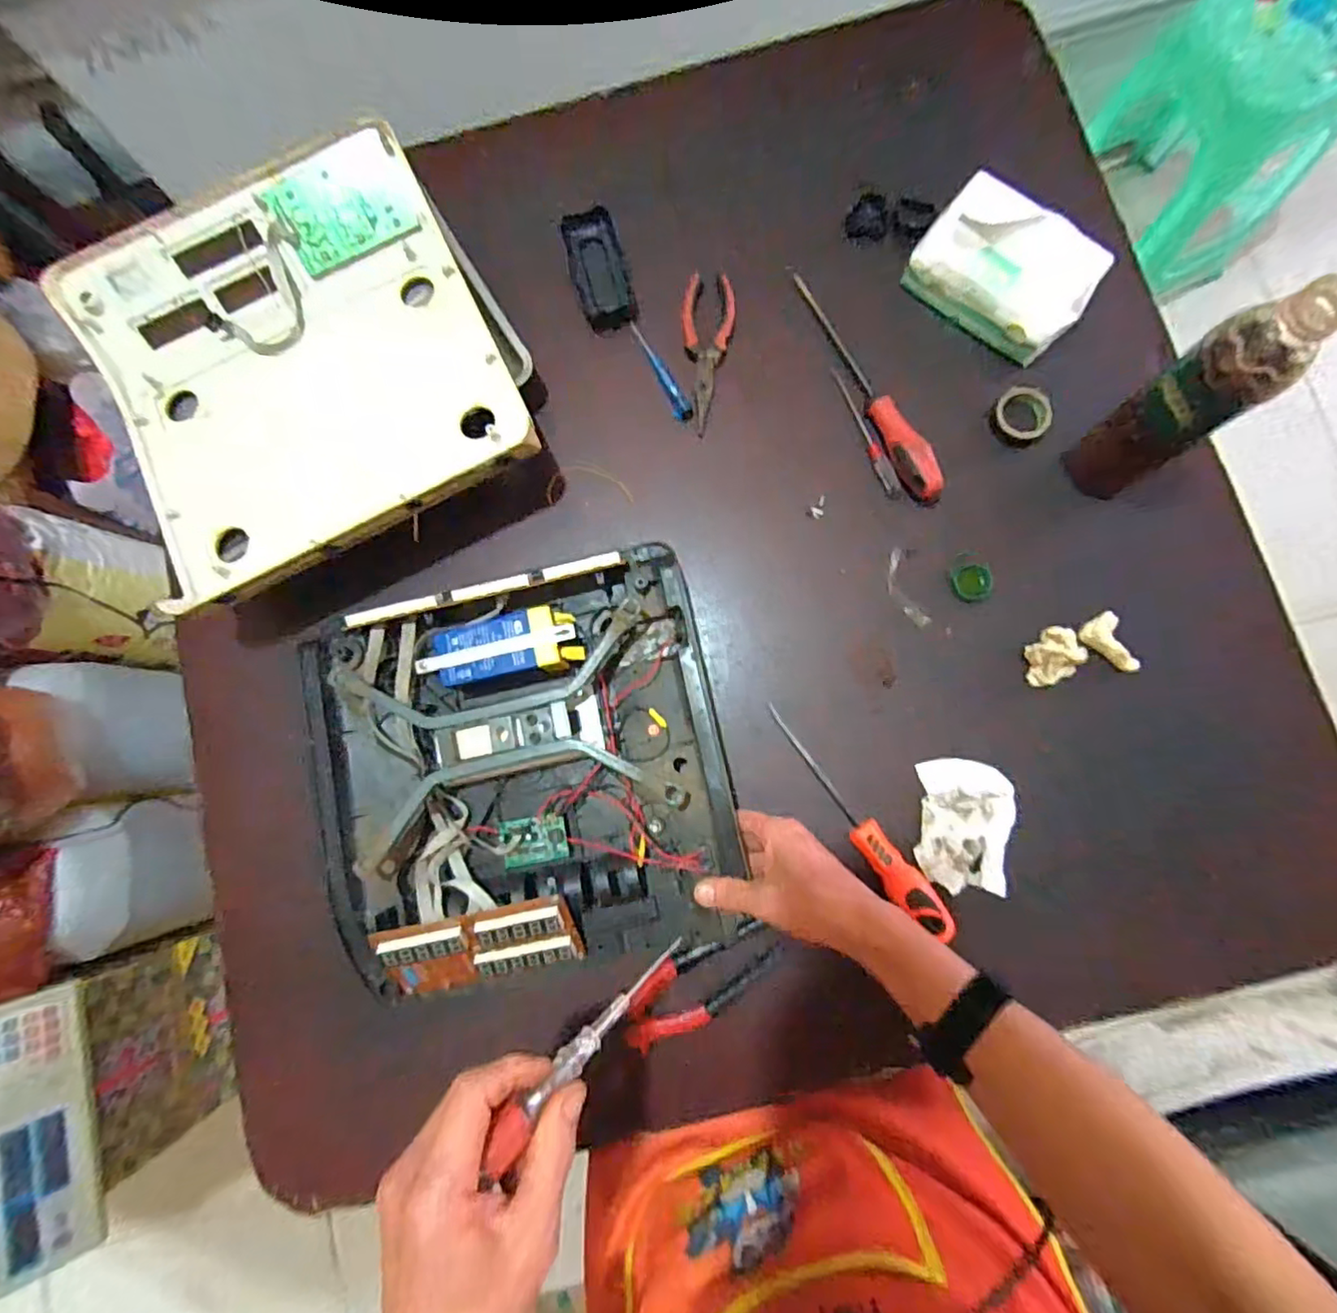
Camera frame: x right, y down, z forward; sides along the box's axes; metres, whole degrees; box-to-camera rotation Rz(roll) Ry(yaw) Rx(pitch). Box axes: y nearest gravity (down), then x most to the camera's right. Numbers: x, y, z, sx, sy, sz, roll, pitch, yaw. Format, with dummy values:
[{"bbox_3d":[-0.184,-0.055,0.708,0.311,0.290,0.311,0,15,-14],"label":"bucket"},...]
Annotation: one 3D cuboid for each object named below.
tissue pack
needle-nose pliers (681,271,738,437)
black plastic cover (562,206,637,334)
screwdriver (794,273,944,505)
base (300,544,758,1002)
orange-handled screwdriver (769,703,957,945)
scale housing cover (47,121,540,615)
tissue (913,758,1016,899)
[{"bbox_3d":[0.300,-0.345,0.552,0.148,0.068,0.088,42,86,7],"label":"tissue pack"},{"bbox_3d":[0.033,-0.287,0.591,0.050,0.009,0.158,7,83,4],"label":"needle-nose pliers"},{"bbox_3d":[-0.067,-0.376,0.615,0.051,0.023,0.118,-16,82,1],"label":"black plastic cover"},{"bbox_3d":[0.177,-0.251,0.571,0.026,0.033,0.255,-27,82,-1],"label":"screwdriver"},{"bbox_3d":[-0.119,0.094,0.515,0.318,0.056,0.319,-12,82,1],"label":"base"},{"bbox_3d":[0.152,0.137,0.519,0.032,0.031,0.218,-41,82,-3],"label":"orange-handled screwdriver"},{"bbox_3d":[-0.328,-0.258,0.561,0.344,0.061,0.363,-26,82,-1],"label":"scale housing cover"},{"bbox_3d":[0.246,0.138,0.515,0.069,0.032,0.101,6,83,4],"label":"tissue"}]

